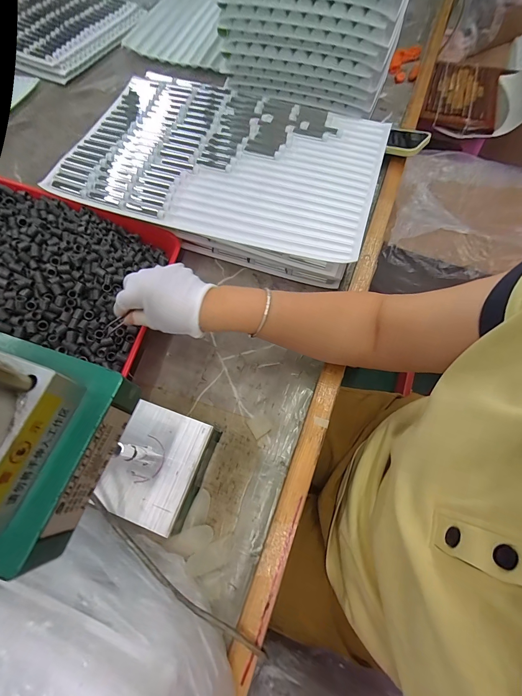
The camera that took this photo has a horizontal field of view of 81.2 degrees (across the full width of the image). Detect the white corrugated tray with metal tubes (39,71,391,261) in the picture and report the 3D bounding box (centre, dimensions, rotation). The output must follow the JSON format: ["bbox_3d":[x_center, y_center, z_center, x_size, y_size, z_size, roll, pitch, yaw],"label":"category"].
[{"bbox_3d":[-0.055,-0.325,0.507,0.487,0.018,0.342,16,68,7],"label":"white corrugated tray with metal tubes"}]

